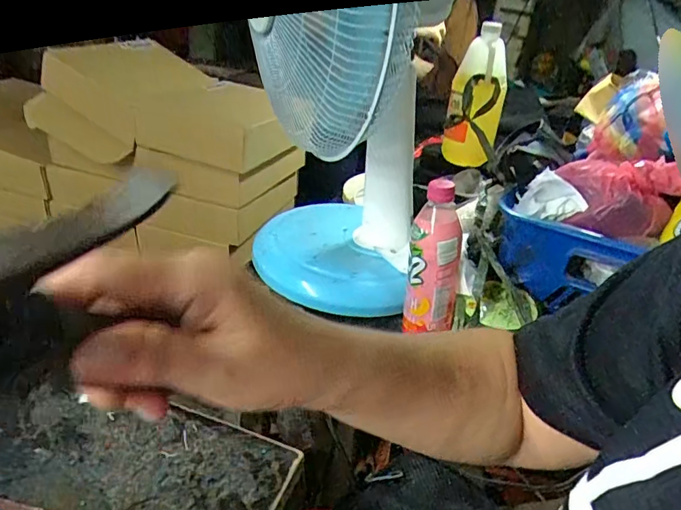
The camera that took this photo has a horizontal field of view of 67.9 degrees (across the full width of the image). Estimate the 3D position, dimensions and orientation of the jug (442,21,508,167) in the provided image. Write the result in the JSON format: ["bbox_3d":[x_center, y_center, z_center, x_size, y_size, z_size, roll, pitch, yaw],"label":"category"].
[{"bbox_3d":[0.230,-0.257,0.846,0.081,0.224,0.085,16,31,19],"label":"jug"}]

